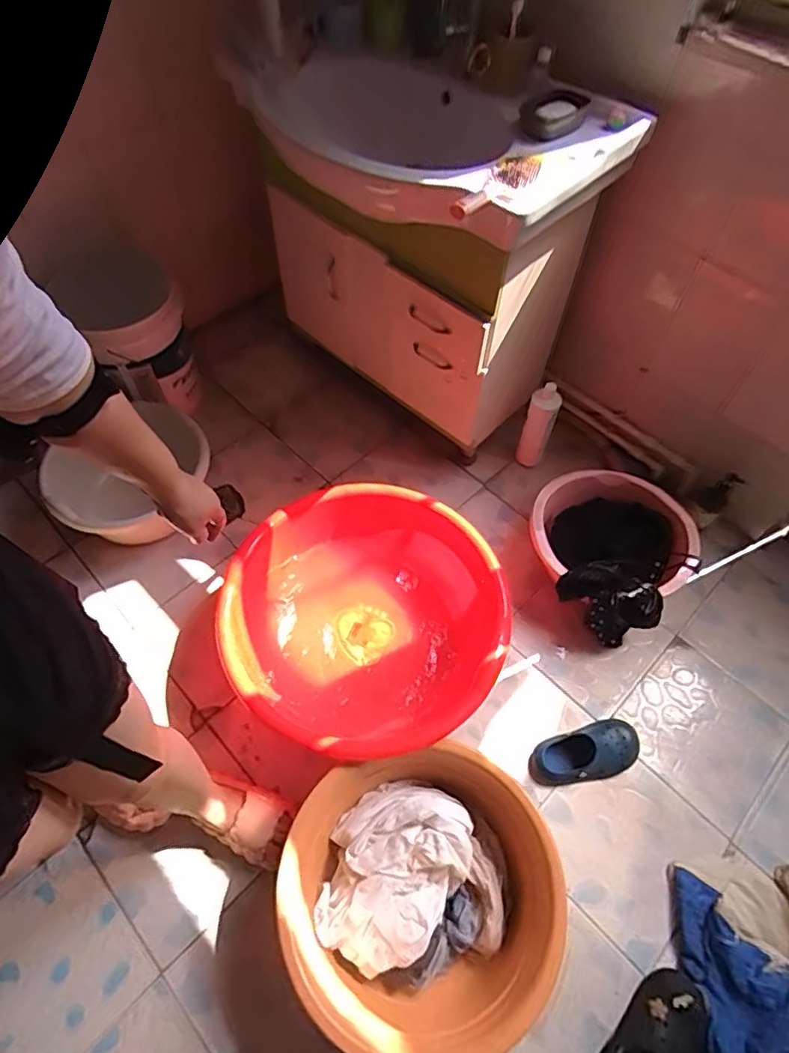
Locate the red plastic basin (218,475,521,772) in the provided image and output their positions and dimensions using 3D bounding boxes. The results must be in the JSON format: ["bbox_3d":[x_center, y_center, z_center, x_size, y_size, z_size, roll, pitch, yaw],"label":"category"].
[{"bbox_3d":[-0.064,0.201,1.232,0.539,0.216,0.567,-38,66,-22],"label":"red plastic basin"}]

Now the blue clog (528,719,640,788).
[{"bbox_3d":[0.392,0.469,1.177,0.222,0.066,0.096,-12,59,-8],"label":"blue clog"}]

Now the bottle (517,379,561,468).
[{"bbox_3d":[0.382,-0.263,1.519,0.083,0.244,0.072,20,60,11],"label":"bottle"}]

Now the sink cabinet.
[{"bbox_3d":[0.033,-0.614,1.330,0.447,0.674,0.721,-39,67,-23],"label":"sink cabinet"}]

